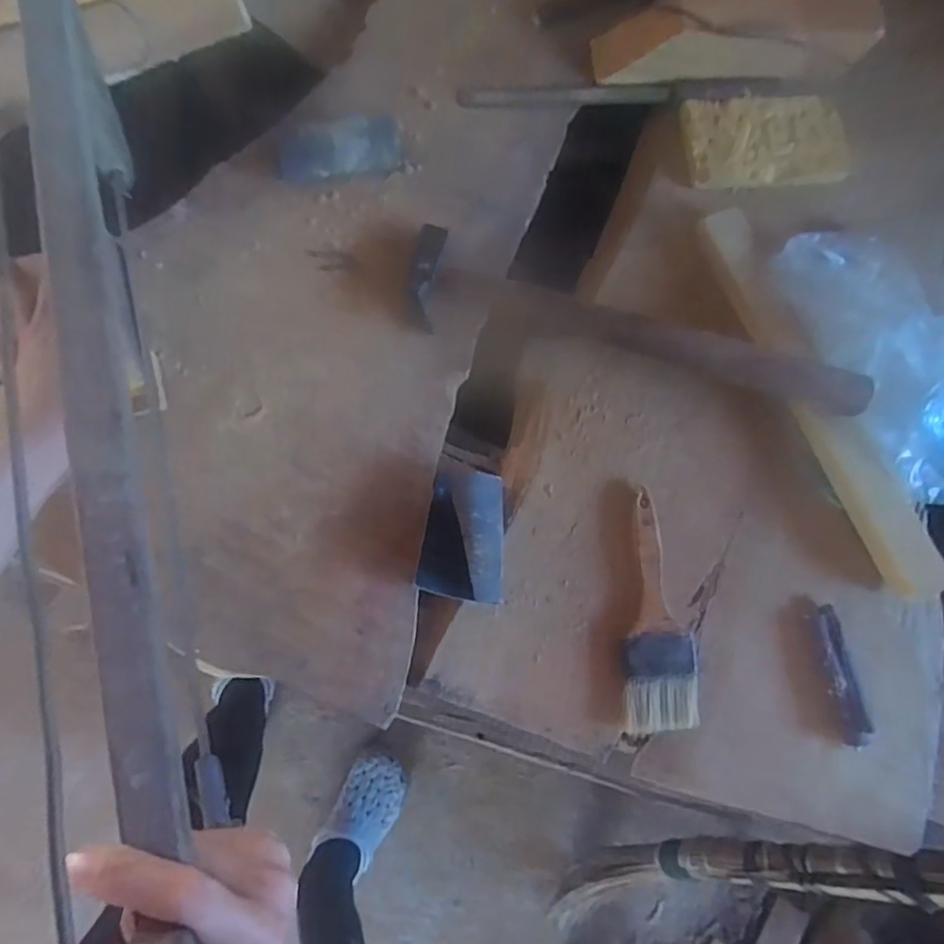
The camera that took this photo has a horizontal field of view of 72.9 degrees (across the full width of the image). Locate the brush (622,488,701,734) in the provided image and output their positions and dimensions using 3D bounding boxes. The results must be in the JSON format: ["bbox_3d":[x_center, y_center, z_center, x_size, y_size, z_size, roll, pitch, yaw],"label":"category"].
[{"bbox_3d":[0.148,0.110,0.508,0.059,0.011,0.183,0,81,-3],"label":"brush"}]

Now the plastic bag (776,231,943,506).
[{"bbox_3d":[0.360,-0.102,0.527,0.123,0.058,0.250,-27,83,-8],"label":"plastic bag"}]

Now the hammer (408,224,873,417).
[{"bbox_3d":[0.130,-0.110,0.525,0.382,0.036,0.075,18,80,-1],"label":"hammer"}]

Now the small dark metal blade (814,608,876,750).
[{"bbox_3d":[0.293,0.161,0.508,0.023,0.009,0.104,-12,82,-5],"label":"small dark metal blade"}]

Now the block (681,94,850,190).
[{"bbox_3d":[0.270,-0.302,0.586,0.151,0.013,0.090,-4,82,-3],"label":"block"}]

